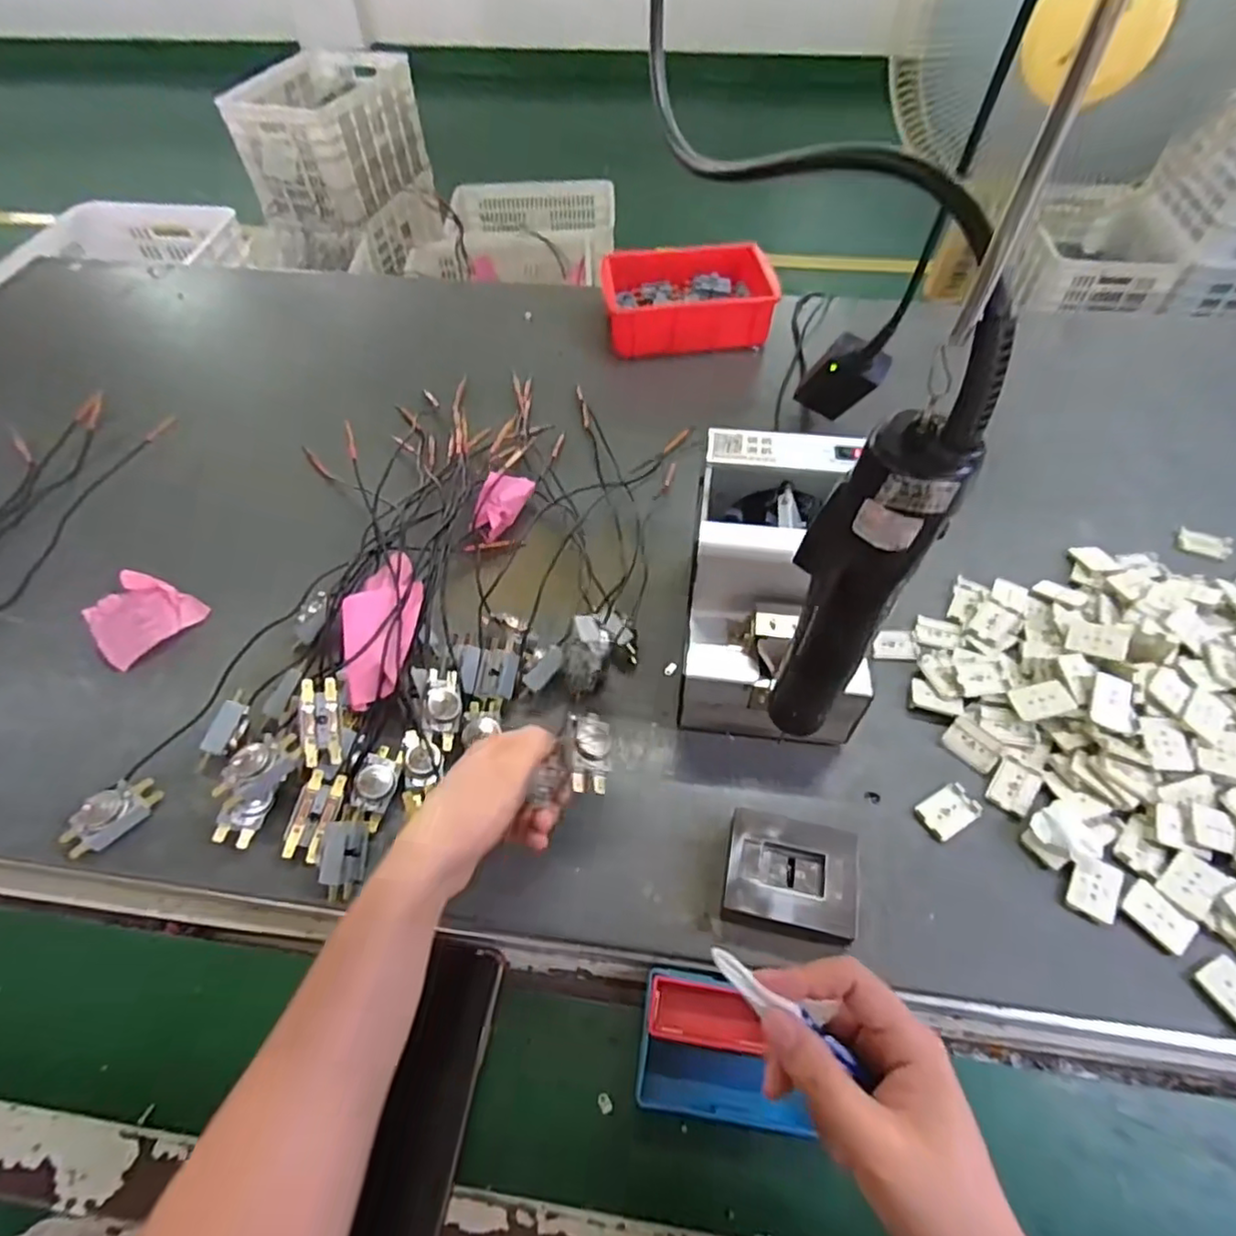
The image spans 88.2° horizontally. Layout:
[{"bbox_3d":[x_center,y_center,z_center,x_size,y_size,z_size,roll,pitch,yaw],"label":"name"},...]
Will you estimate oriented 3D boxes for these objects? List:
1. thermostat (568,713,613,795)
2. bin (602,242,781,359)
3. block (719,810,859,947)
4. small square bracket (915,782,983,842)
[{"bbox_3d":[-0.018,0.085,0.421,0.026,0.022,0.055,-6,56,-3],"label":"thermostat"},{"bbox_3d":[0.083,-0.392,0.782,0.200,0.058,0.147,-4,56,-2],"label":"bin"},{"bbox_3d":[0.111,0.169,0.417,0.080,0.027,0.068,11,56,8],"label":"block"},{"bbox_3d":[0.231,0.136,0.448,0.042,0.005,0.028,-26,59,-16],"label":"small square bracket"}]

